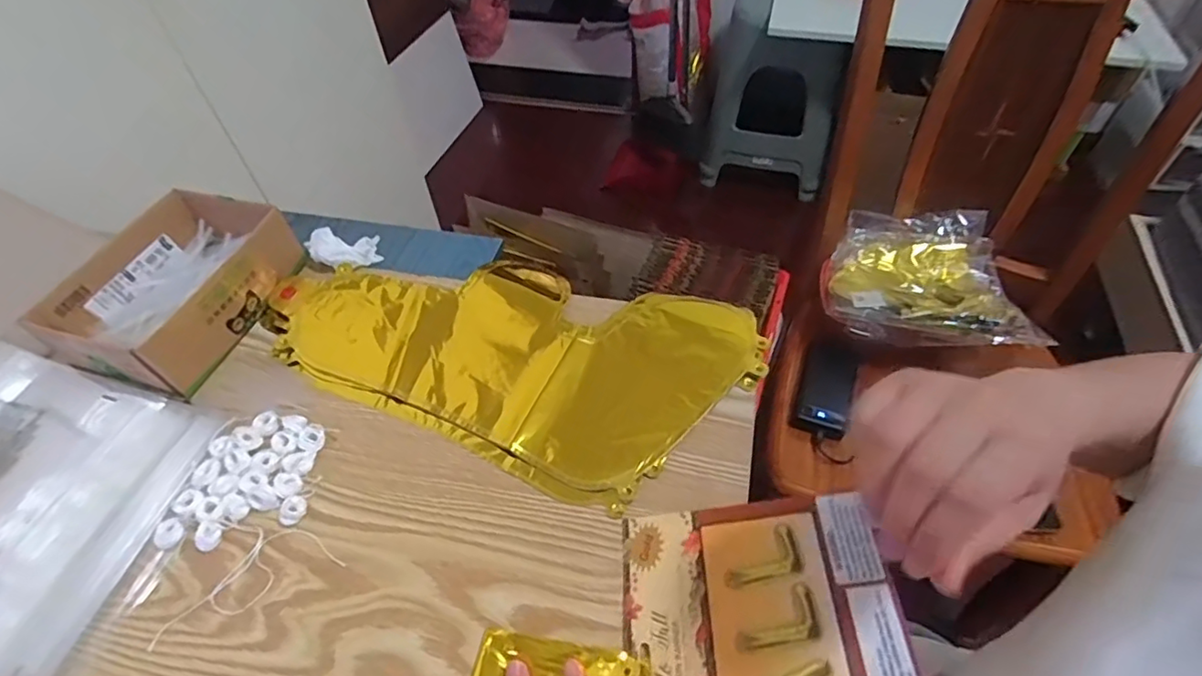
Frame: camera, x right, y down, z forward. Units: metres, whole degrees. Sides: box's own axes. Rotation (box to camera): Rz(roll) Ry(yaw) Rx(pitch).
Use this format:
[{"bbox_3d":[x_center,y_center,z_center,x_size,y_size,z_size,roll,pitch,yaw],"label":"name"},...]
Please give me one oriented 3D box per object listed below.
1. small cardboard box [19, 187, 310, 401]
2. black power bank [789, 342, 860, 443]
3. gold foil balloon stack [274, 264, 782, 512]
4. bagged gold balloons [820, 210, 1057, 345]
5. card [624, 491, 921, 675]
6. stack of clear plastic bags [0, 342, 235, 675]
[{"bbox_3d":[-0.392,-0.048,0.545,0.144,0.058,0.181,10,52,12],"label":"small cardboard box"},{"bbox_3d":[0.318,0.071,0.841,0.071,0.020,0.128,13,69,23],"label":"black power bank"},{"bbox_3d":[-0.087,-0.001,0.527,0.420,0.017,0.215,17,54,17],"label":"gold foil balloon stack"},{"bbox_3d":[0.475,-0.085,0.886,0.274,0.065,0.251,7,52,9],"label":"bagged gold balloons"},{"bbox_3d":[0.092,0.182,0.343,0.158,0.017,0.188,-14,43,16],"label":"card"},{"bbox_3d":[-0.453,0.119,0.443,0.288,0.024,0.220,12,52,13],"label":"stack of clear plastic bags"}]

